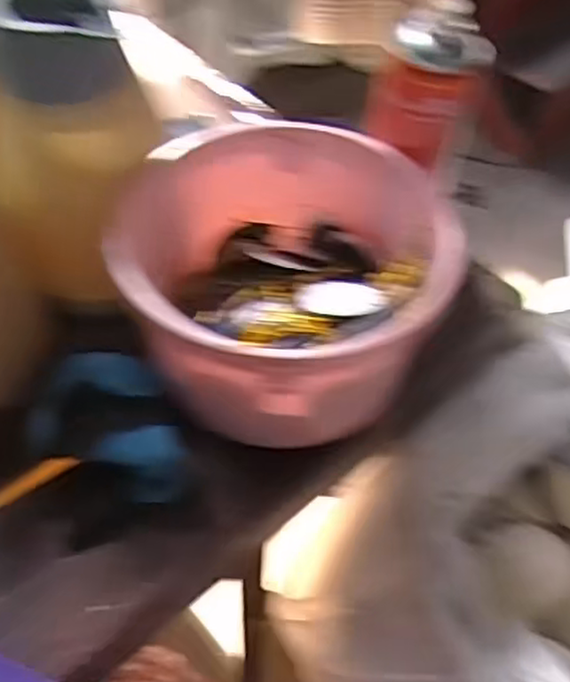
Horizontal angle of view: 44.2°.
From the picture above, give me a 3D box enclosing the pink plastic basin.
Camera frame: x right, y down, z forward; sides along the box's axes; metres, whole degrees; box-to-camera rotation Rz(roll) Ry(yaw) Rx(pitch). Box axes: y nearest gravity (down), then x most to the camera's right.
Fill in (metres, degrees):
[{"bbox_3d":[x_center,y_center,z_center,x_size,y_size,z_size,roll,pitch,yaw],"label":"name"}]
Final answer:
[{"bbox_3d":[-0.003,-0.040,0.507,0.215,0.123,0.211,1,52,-2],"label":"pink plastic basin"}]

